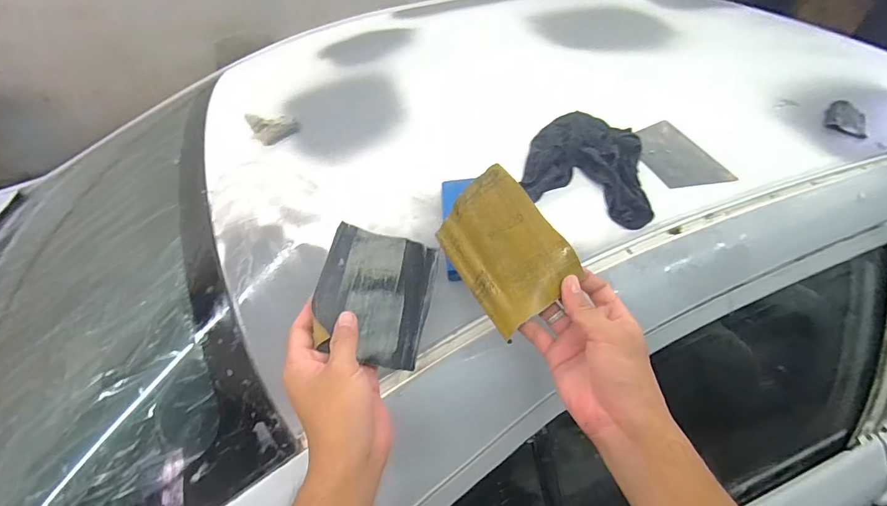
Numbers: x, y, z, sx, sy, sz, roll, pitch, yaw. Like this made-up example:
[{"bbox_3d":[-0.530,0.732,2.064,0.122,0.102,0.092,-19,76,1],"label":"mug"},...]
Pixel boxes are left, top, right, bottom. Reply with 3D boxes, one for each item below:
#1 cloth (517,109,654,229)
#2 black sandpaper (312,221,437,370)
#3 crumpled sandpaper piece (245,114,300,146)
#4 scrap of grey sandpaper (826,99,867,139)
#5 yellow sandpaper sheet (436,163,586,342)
[{"bbox_3d":[0.186,-0.117,0.566,0.159,0.045,0.177,7,46,7],"label":"cloth"},{"bbox_3d":[-0.065,0.036,0.411,0.104,0.007,0.133,17,55,-8],"label":"black sandpaper"},{"bbox_3d":[-0.283,-0.211,0.719,0.077,0.047,0.021,-14,47,-13],"label":"crumpled sandpaper piece"},{"bbox_3d":[0.616,-0.204,0.654,0.055,0.013,0.054,20,73,5],"label":"scrap of grey sandpaper"},{"bbox_3d":[0.054,-0.004,0.394,0.095,0.020,0.132,-43,62,12],"label":"yellow sandpaper sheet"}]

